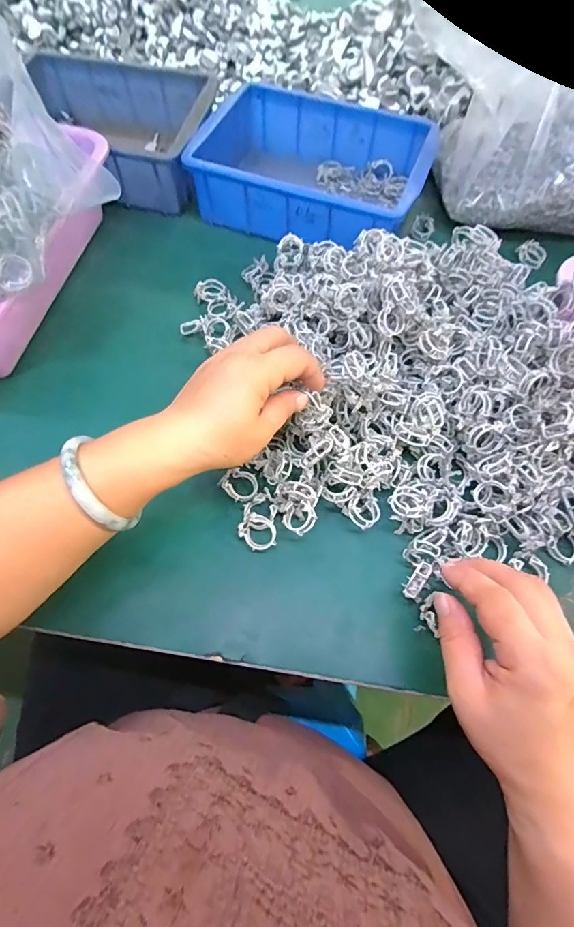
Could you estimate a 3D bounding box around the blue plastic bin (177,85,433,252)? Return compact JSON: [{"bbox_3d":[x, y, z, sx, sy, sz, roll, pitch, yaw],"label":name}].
[{"bbox_3d":[0.032,-0.340,0.505,0.253,0.085,0.204,22,67,9],"label":"blue plastic bin"}]

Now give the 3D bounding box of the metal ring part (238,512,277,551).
[{"bbox_3d":[-0.022,0.054,0.333,0.029,0.014,0.025,41,70,16],"label":"metal ring part"}]

